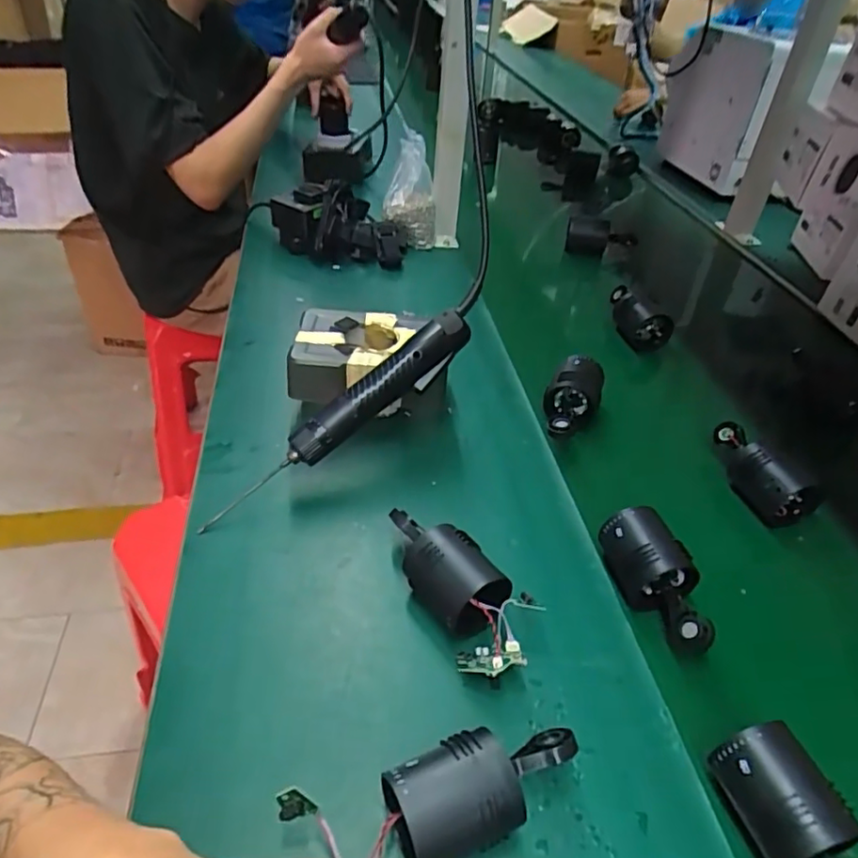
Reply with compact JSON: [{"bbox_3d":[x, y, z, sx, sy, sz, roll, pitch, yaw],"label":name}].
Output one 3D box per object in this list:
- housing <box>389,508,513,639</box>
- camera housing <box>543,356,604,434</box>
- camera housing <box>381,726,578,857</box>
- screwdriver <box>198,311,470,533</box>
[{"bbox_3d":[0.005,0.107,0.465,0.049,0.056,0.114,-29,49,-32],"label":"housing"},{"bbox_3d":[0.151,-0.030,0.652,0.053,0.047,0.107,15,42,15],"label":"camera housing"},{"bbox_3d":[0.033,0.206,0.351,0.113,0.055,0.050,-14,43,-18],"label":"camera housing"},{"bbox_3d":[-0.072,-0.011,0.543,0.282,0.036,0.030,-40,53,-13],"label":"screwdriver"}]

